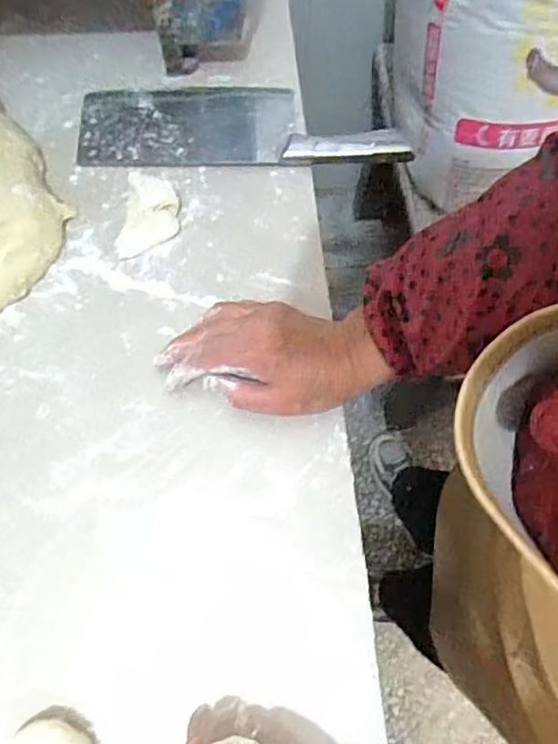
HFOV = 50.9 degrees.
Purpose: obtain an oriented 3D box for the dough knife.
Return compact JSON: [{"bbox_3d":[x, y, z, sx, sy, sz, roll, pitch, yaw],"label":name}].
[{"bbox_3d":[-0.034,-0.222,0.524,0.283,0.015,0.087,-1,72,-2],"label":"dough knife"}]

